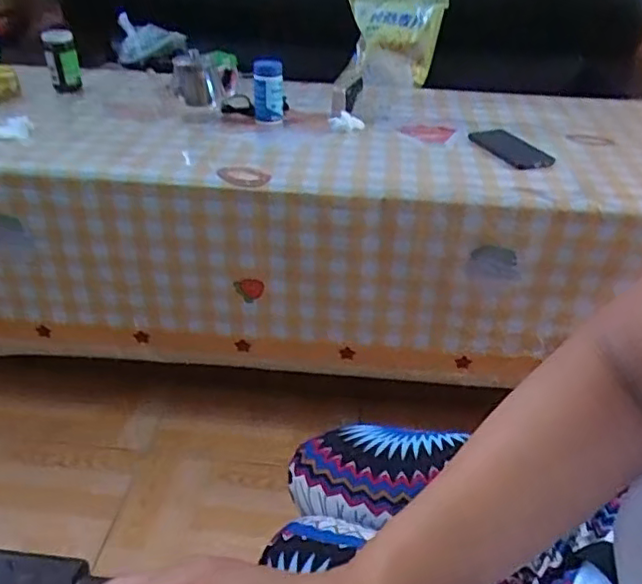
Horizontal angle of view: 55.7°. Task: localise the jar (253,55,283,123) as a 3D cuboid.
[{"bbox_3d":[-0.100,-0.380,1.143,0.060,0.111,0.051,1,31,-5],"label":"jar"}]

